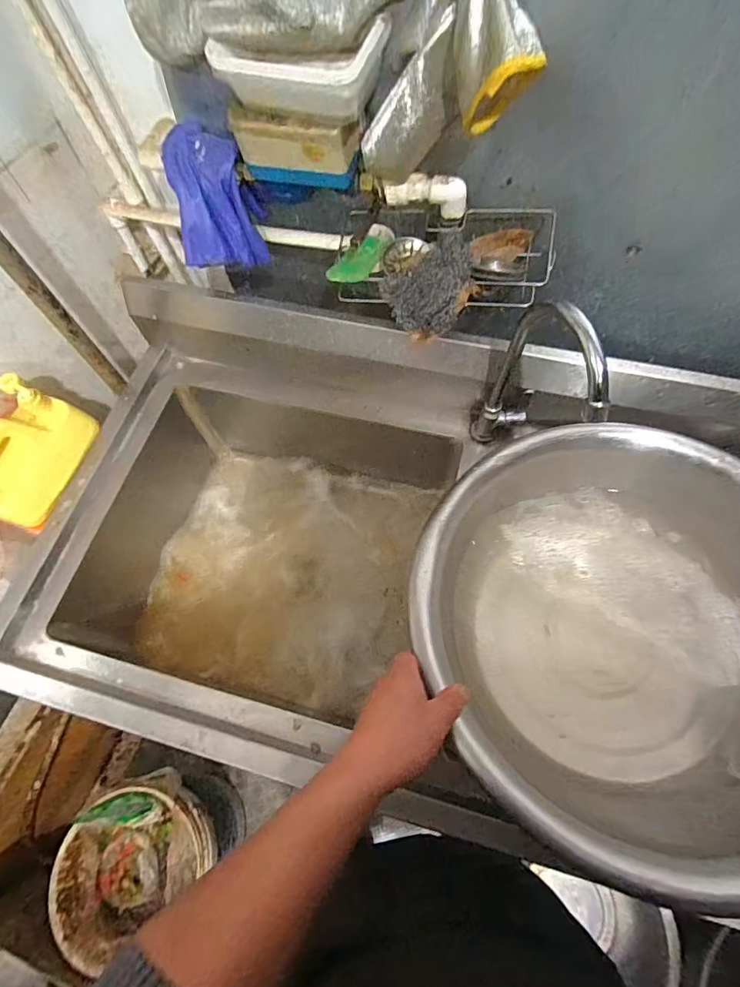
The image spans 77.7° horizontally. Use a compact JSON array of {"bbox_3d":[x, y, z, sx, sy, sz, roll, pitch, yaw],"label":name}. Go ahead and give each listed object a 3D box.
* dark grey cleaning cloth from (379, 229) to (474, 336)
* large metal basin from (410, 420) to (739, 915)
[{"bbox_3d":[0.062,-0.241,0.532,0.099,0.067,0.096,21,68,11],"label":"dark grey cleaning cloth"},{"bbox_3d":[0.280,0.137,0.505,0.411,0.135,0.426,-1,66,2],"label":"large metal basin"}]

